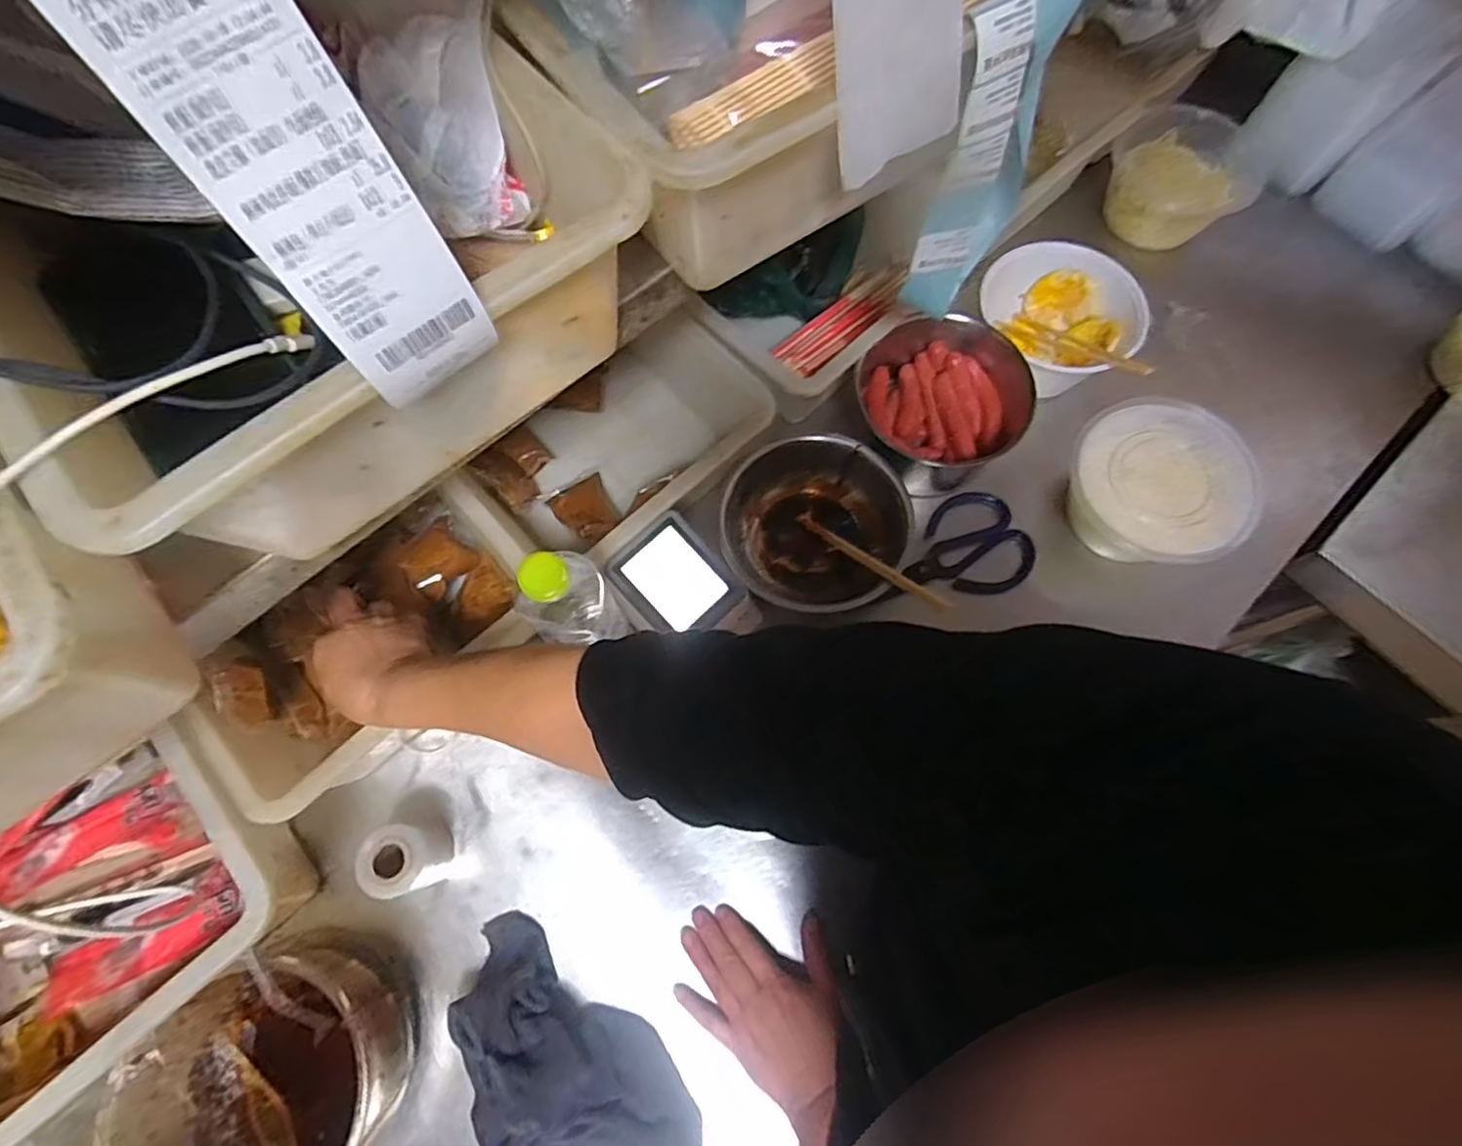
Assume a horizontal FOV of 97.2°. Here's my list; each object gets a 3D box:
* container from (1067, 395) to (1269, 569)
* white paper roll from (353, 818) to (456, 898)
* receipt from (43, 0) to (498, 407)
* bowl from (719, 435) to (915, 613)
[{"bbox_3d":[0.414,-0.079,0.648,0.168,0.094,0.158,0,71,0],"label":"container"},{"bbox_3d":[-0.272,0.240,0.547,0.053,0.072,0.056,-8,71,-3],"label":"white paper roll"},{"bbox_3d":[-0.139,-0.130,0.209,0.053,0.171,0.009,-38,56,-11],"label":"receipt"},{"bbox_3d":[0.077,-0.044,0.640,0.180,0.066,0.178,0,71,0],"label":"bowl"}]

